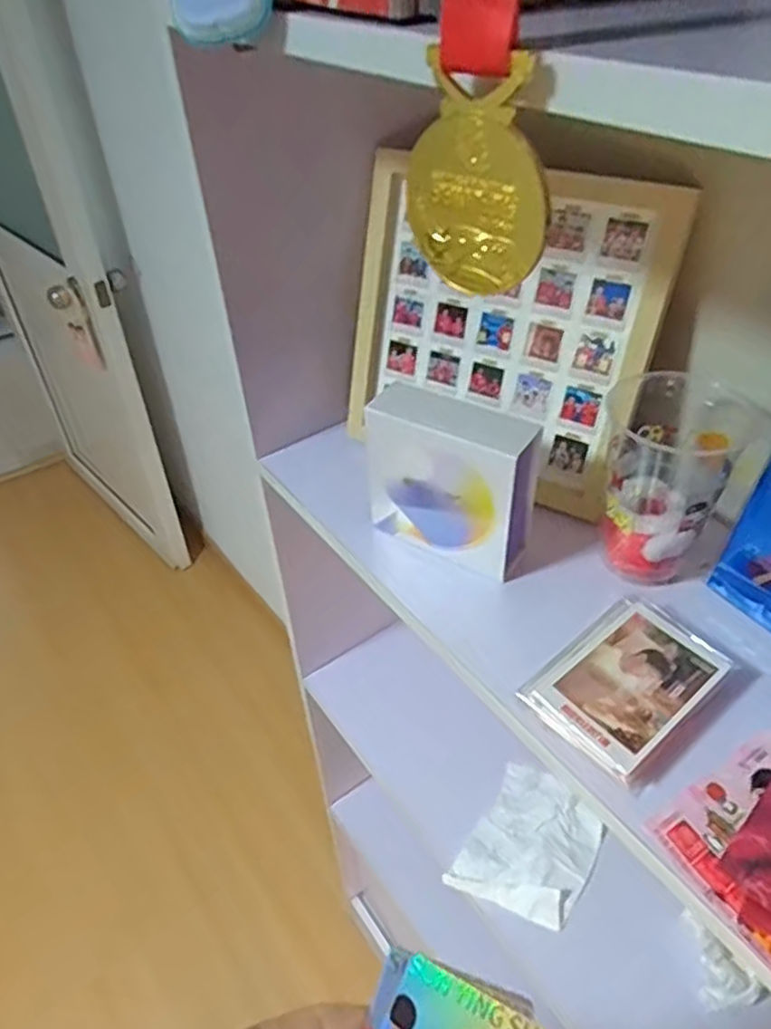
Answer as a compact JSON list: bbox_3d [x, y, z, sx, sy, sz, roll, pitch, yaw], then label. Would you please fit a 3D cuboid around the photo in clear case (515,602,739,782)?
[{"bbox_3d":[0.141,0.094,0.398,0.108,0.016,0.073,-30,48,-28],"label":"photo in clear case"}]

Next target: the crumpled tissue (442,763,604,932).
[{"bbox_3d":[0.142,0.316,0.657,0.107,0.015,0.140,23,47,26],"label":"crumpled tissue"}]

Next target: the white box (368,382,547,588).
[{"bbox_3d":[0.042,-0.025,0.469,0.114,0.119,0.043,20,46,23],"label":"white box"}]

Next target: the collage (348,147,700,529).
[{"bbox_3d":[0.077,-0.131,0.503,0.224,0.219,0.038,22,28,24],"label":"collage"}]

